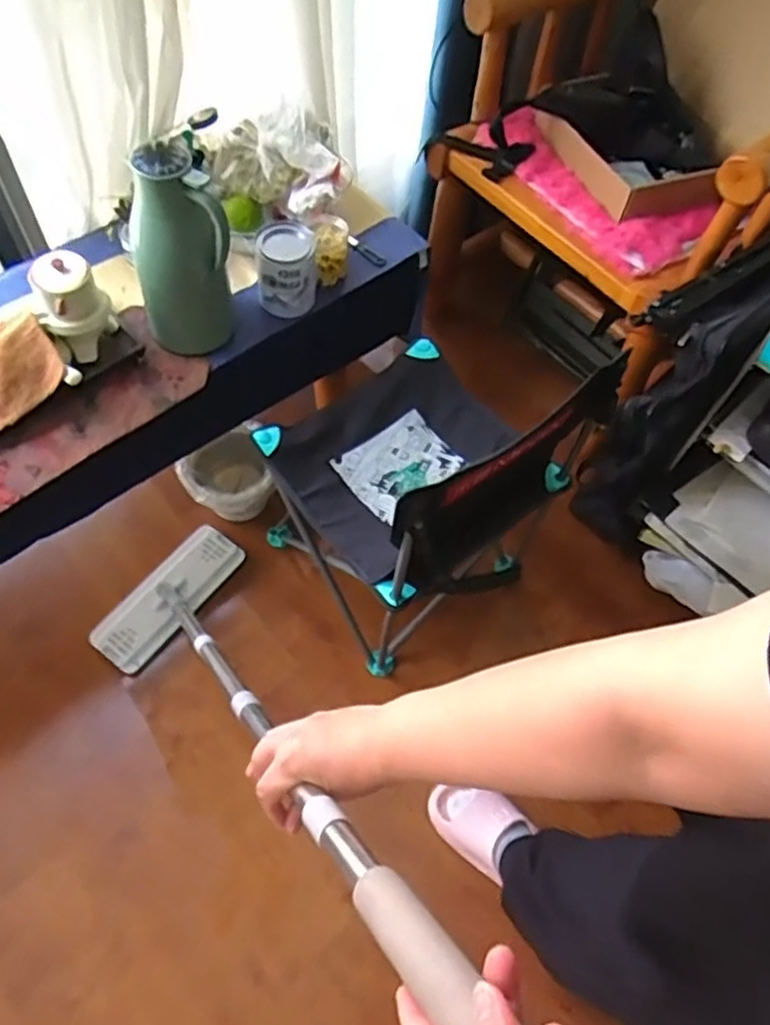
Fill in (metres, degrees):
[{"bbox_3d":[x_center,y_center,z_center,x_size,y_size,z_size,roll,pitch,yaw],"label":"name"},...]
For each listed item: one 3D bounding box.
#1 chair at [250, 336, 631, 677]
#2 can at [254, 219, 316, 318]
[{"bbox_3d":[0.045,-0.065,1.225,0.405,0.624,0.399,-35,69,-21],"label":"chair"},{"bbox_3d":[-0.171,-0.421,1.217,0.104,0.131,0.102,-6,62,-8],"label":"can"}]

